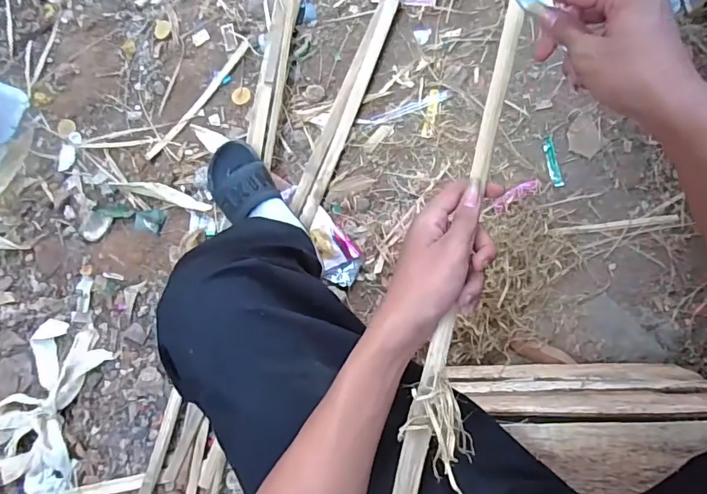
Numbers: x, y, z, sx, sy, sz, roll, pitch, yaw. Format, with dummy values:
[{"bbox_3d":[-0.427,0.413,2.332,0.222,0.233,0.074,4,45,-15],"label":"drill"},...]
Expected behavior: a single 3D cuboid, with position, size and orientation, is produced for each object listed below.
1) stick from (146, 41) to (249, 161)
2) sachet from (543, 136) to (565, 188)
[{"bbox_3d":[-0.310,-0.290,0.952,0.022,0.007,0.300,41,90,8],"label":"stick"},{"bbox_3d":[0.354,-0.151,0.848,0.020,0.007,0.092,-12,84,5],"label":"sachet"}]

